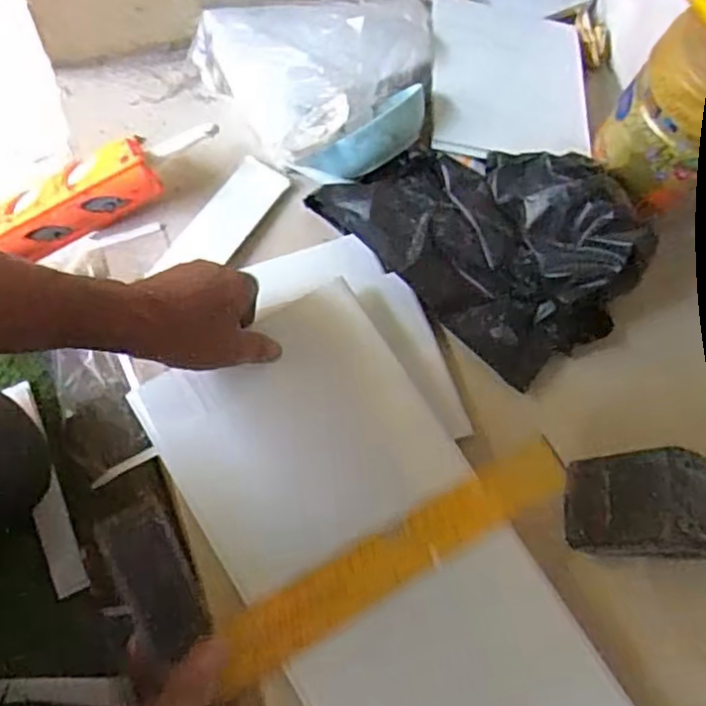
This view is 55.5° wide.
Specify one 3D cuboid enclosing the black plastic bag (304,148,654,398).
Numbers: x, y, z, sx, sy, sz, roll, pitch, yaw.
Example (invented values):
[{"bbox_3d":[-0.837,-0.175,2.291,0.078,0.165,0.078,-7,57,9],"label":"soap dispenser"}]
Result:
[{"bbox_3d":[0.127,-0.117,0.619,0.276,0.080,0.184,45,69,8],"label":"black plastic bag"}]

